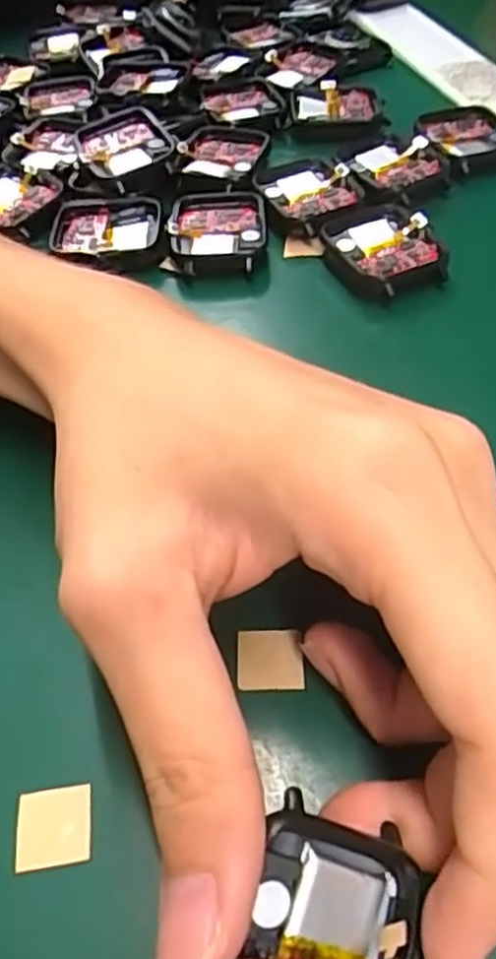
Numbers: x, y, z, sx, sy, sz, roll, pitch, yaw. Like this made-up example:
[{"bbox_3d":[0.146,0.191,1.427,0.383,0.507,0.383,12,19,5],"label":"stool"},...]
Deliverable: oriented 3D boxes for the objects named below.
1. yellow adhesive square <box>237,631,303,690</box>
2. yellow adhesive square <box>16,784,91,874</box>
[{"bbox_3d":[0.005,0.042,0.170,0.015,0.004,0.015,-3,53,2],"label":"yellow adhesive square"},{"bbox_3d":[-0.042,0.074,0.150,0.015,0.004,0.015,-8,48,-4],"label":"yellow adhesive square"}]

